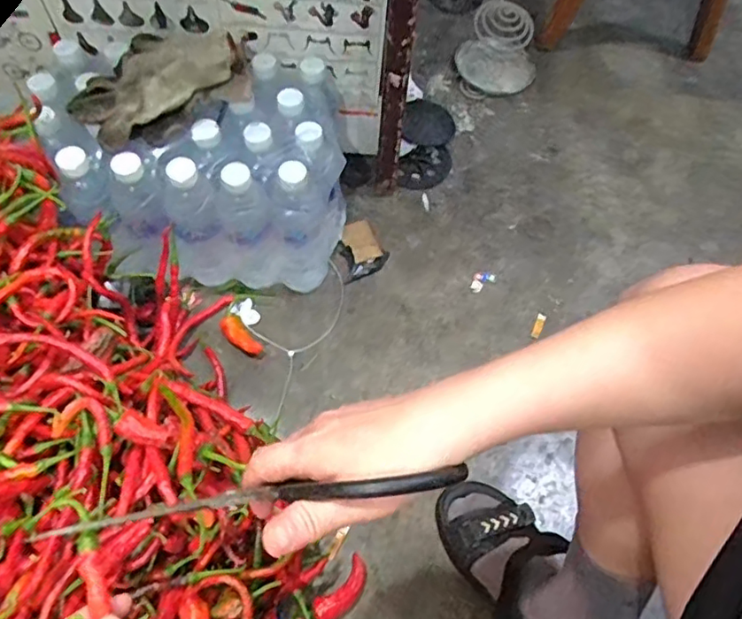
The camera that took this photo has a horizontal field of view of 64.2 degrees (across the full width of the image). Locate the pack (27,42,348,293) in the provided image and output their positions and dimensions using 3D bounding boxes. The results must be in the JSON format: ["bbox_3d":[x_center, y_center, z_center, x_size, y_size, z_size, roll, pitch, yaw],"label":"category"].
[{"bbox_3d":[-0.215,-0.189,0.767,0.354,0.236,0.229,0,59,-4],"label":"pack"}]

